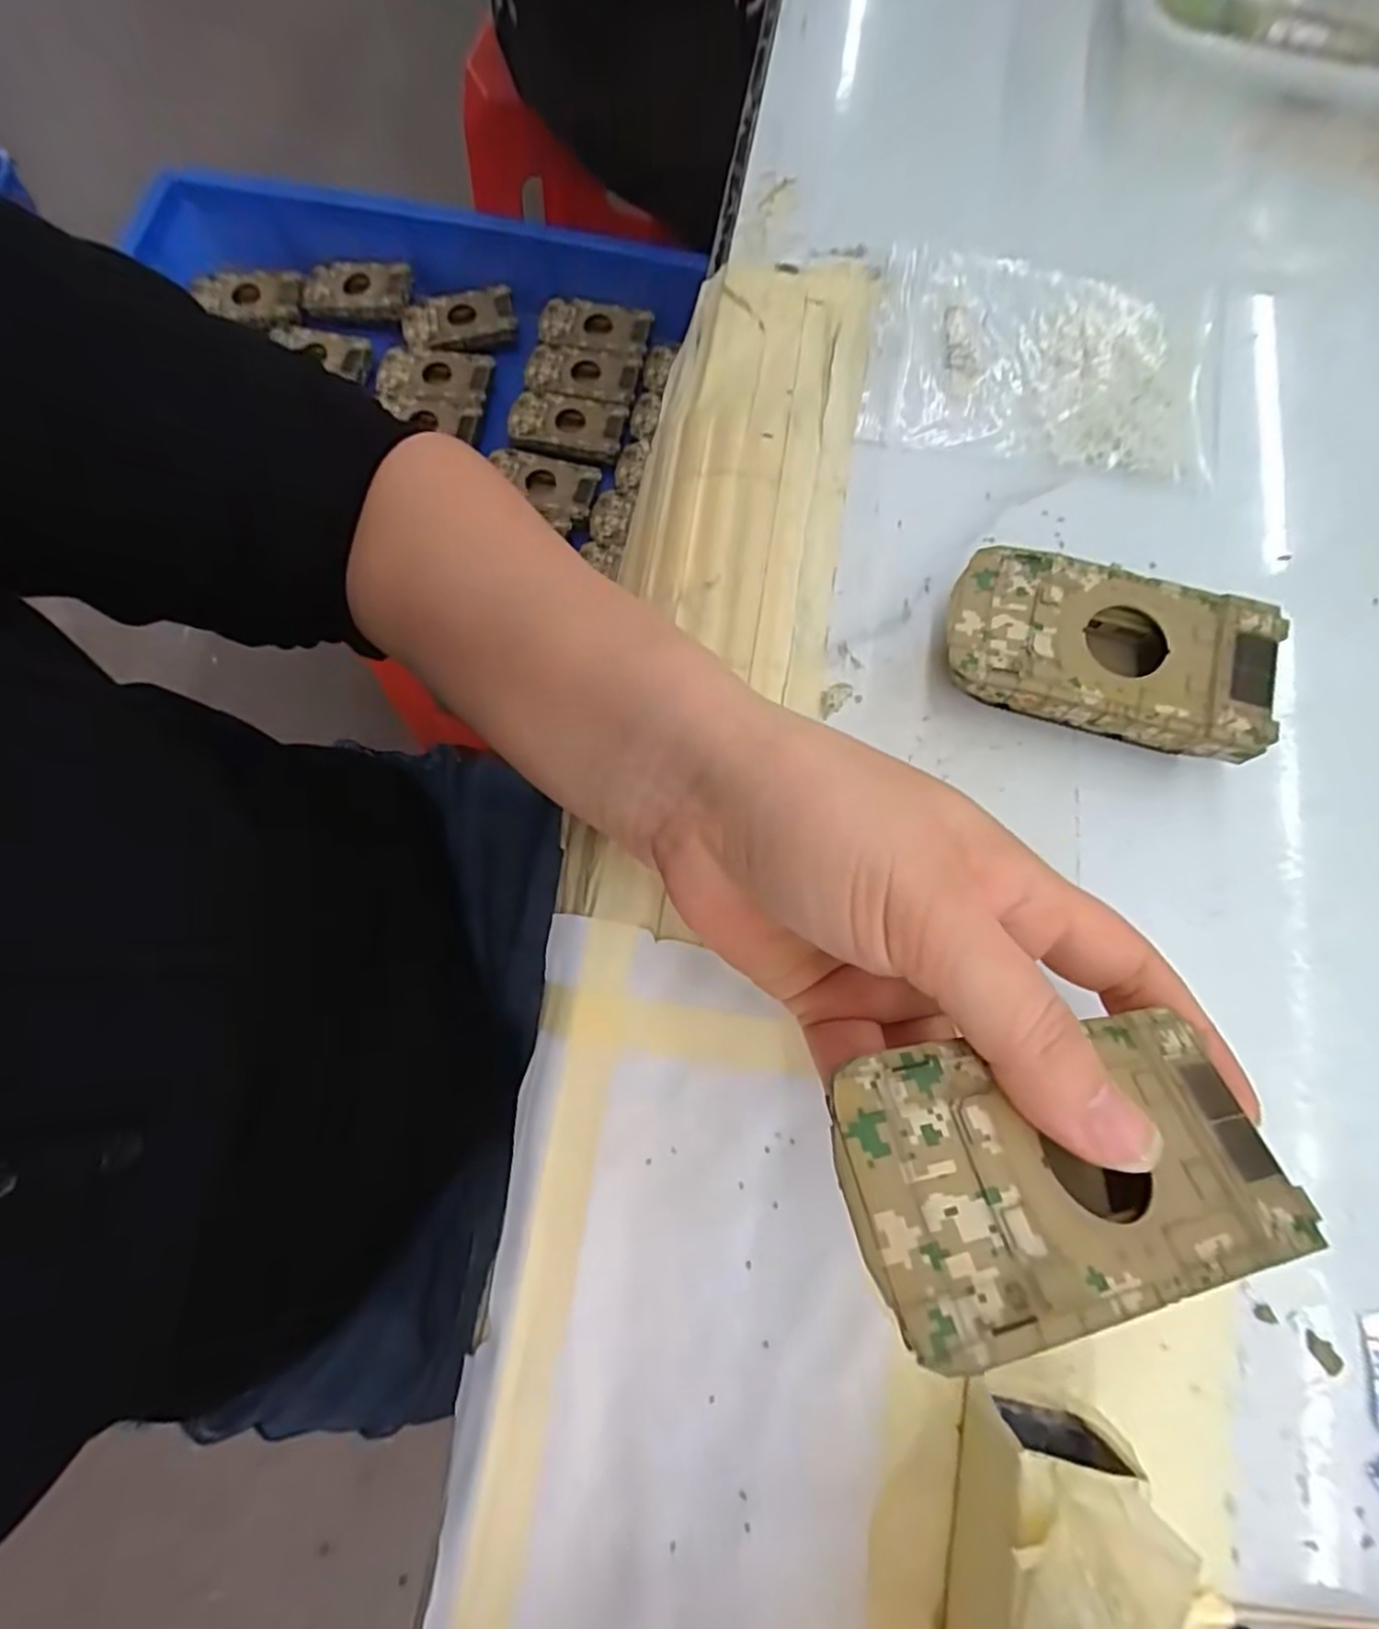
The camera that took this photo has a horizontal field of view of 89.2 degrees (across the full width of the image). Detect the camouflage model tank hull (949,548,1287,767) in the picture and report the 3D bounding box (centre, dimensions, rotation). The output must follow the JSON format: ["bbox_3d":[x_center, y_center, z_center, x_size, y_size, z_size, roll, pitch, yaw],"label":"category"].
[{"bbox_3d":[0.130,-0.050,0.225,0.094,0.026,0.052,15,76,4],"label":"camouflage model tank hull"}]

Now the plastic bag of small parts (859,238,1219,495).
[{"bbox_3d":[0.130,-0.169,0.259,0.121,0.017,0.081,10,76,2],"label":"plastic bag of small parts"}]

